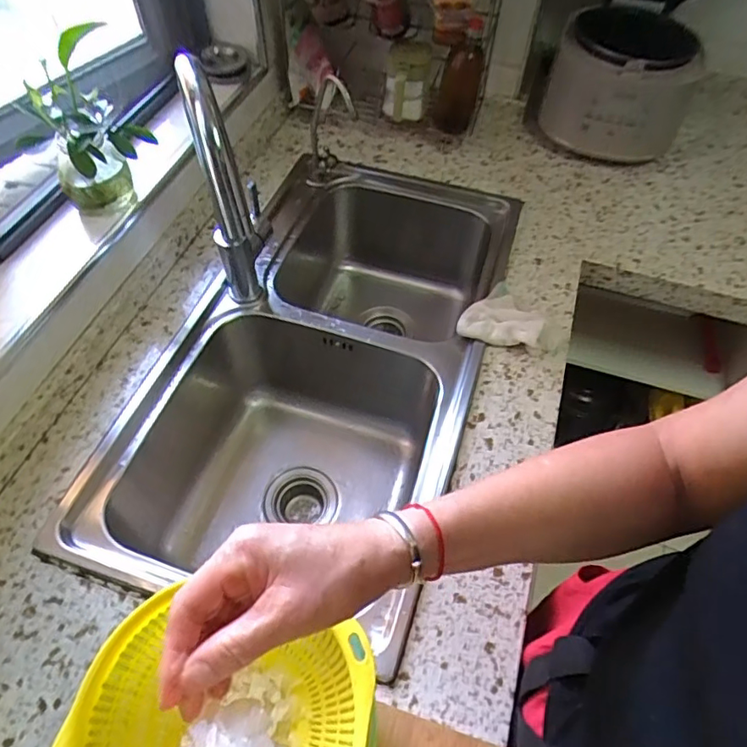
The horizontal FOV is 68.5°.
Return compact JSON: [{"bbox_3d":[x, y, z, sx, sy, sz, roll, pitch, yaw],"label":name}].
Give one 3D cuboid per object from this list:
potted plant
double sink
[{"bbox_3d":[-0.332,-0.282,0.642,0.120,0.200,0.102,-16,58,-13],"label":"potted plant"},{"bbox_3d":[-0.063,0.008,0.834,0.394,0.277,0.733,16,56,8],"label":"double sink"}]

